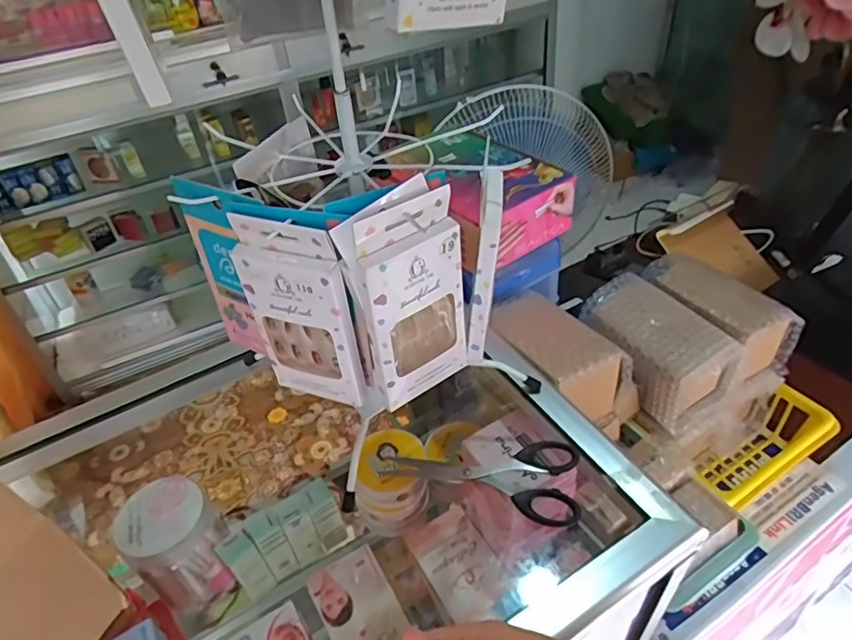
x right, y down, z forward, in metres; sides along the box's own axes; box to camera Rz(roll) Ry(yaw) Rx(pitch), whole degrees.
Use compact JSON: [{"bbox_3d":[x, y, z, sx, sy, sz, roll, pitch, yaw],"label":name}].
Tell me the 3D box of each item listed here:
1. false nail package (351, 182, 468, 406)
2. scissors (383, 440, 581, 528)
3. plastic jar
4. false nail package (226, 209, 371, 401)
[{"bbox_3d":[-0.007,-0.009,0.365,0.072,0.133,0.019,-31,47,-26],"label":"false nail package"},{"bbox_3d":[0.044,0.121,0.458,0.147,0.013,0.075,3,42,10],"label":"scissors"},{"bbox_3d":[-0.253,0.235,0.600,0.085,0.129,0.079,-3,41,3],"label":"plastic jar"},{"bbox_3d":[-0.077,-0.004,0.370,0.068,0.132,0.021,12,44,19],"label":"false nail package"}]

